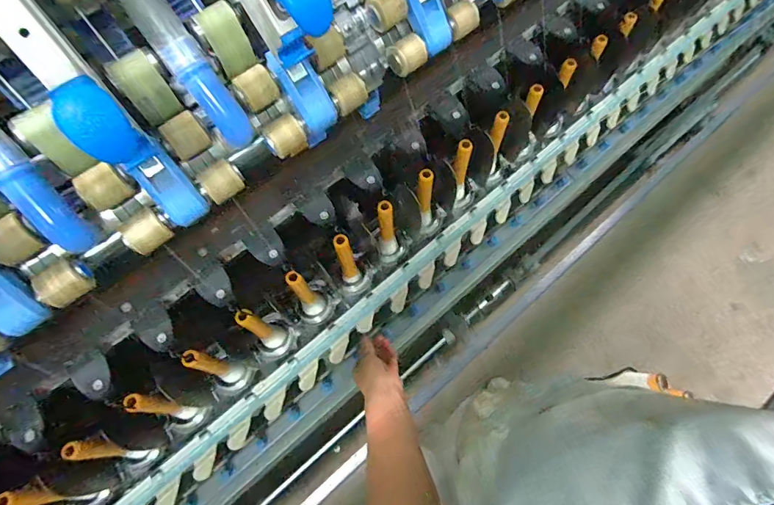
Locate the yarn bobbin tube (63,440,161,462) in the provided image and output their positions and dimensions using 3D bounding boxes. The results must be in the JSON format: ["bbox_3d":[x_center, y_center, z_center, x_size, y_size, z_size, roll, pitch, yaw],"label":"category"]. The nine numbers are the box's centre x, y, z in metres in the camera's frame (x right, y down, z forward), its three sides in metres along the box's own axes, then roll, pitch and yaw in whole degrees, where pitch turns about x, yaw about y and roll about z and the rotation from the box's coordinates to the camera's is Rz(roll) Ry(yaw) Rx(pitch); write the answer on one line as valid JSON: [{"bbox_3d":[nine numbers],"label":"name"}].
[{"bbox_3d":[-0.312,0.231,0.477,0.026,0.138,0.029,-5,68,-1],"label":"yarn bobbin tube"}]

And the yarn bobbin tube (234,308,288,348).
[{"bbox_3d":[-0.159,0.097,0.519,0.024,0.141,0.026,28,71,12],"label":"yarn bobbin tube"}]

